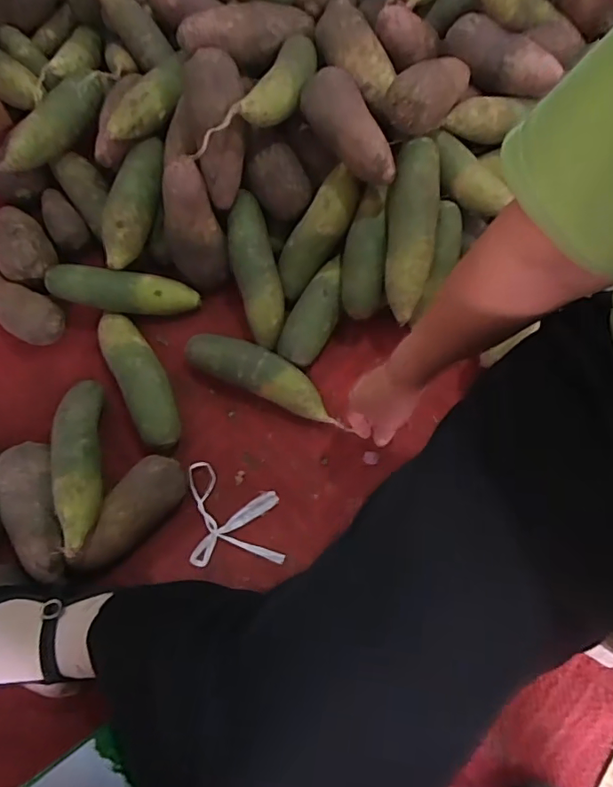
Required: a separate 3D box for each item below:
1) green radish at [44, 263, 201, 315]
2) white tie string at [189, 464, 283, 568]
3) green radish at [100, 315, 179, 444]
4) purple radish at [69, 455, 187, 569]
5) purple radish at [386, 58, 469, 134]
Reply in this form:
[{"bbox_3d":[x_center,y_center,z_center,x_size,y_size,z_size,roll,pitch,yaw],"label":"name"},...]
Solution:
[{"bbox_3d":[-0.245,-0.136,0.692,0.189,0.051,0.045,5,70,-18],"label":"green radish"},{"bbox_3d":[-0.087,0.143,0.627,0.109,0.005,0.122,-4,71,-1],"label":"white tie string"},{"bbox_3d":[-0.212,-0.019,0.653,0.056,0.044,0.189,-30,74,-9],"label":"green radish"},{"bbox_3d":[-0.205,0.143,0.606,0.059,0.062,0.150,37,75,12],"label":"purple radish"},{"bbox_3d":[0.149,-0.354,0.605,0.058,0.064,0.149,39,59,12],"label":"purple radish"}]

